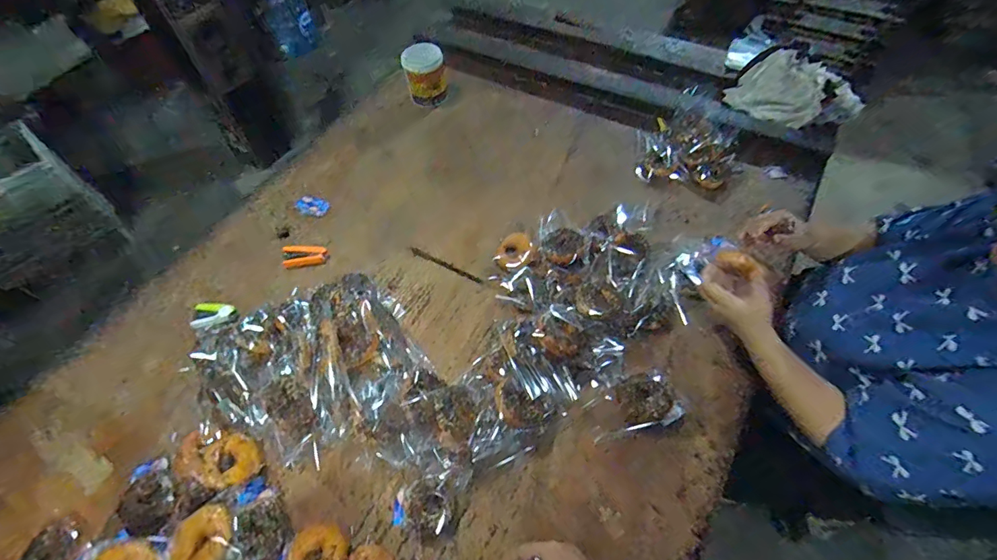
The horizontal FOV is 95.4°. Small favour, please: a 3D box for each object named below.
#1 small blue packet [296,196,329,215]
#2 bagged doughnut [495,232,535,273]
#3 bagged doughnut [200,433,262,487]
[{"bbox_3d":[-0.458,-0.183,1.116,0.079,0.014,0.049,13,60,10],"label":"small blue packet"},{"bbox_3d":[0.037,-0.064,1.010,0.084,0.033,0.100,2,58,4],"label":"bagged doughnut"},{"bbox_3d":[-0.456,0.304,0.776,0.085,0.035,0.081,-1,58,2],"label":"bagged doughnut"}]

